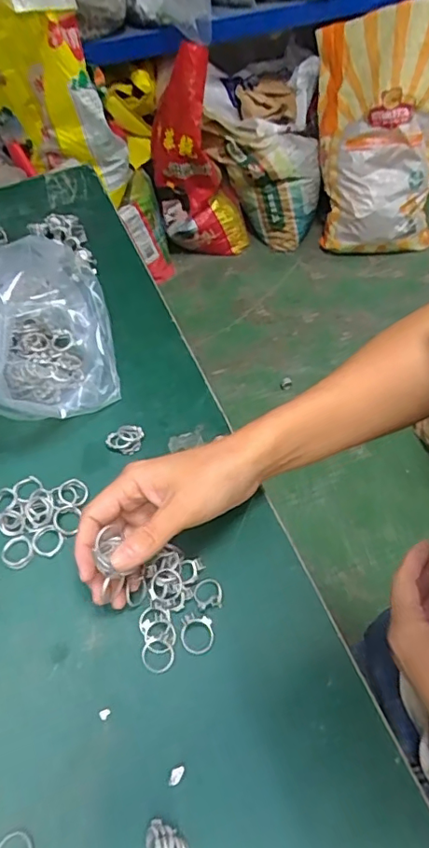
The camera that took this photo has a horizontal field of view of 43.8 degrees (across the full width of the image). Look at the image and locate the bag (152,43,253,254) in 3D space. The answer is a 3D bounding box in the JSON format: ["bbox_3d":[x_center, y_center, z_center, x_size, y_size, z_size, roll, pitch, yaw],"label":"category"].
[{"bbox_3d":[-0.035,-0.796,1.667,0.278,0.587,0.144,-21,54,-13],"label":"bag"}]

